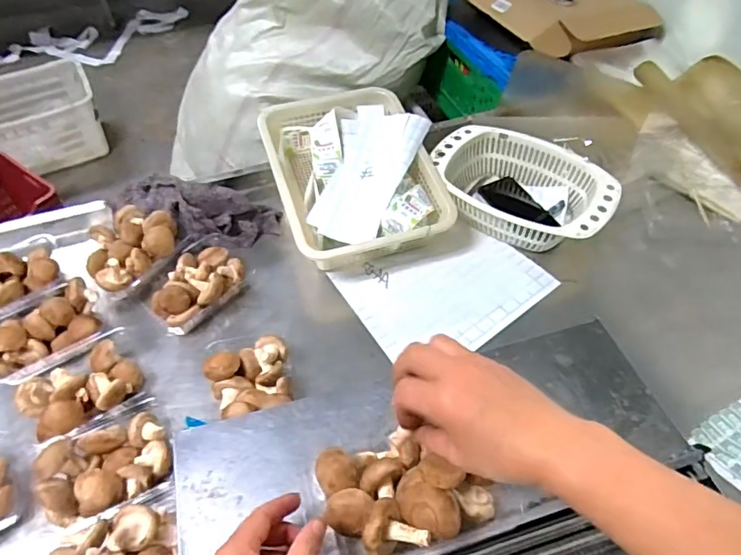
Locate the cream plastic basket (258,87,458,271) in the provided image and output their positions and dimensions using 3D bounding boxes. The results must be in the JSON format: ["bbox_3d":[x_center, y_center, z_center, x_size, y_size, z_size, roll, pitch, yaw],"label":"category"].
[{"bbox_3d":[-0.031,-0.180,0.920,0.278,0.115,0.339,-11,51,-8],"label":"cream plastic basket"}]

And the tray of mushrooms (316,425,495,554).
[{"bbox_3d":[0.033,0.180,0.449,0.151,0.079,0.099,-9,51,-6],"label":"tray of mushrooms"}]

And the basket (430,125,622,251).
[{"bbox_3d":[0.261,-0.145,0.931,0.309,0.119,0.202,24,55,20],"label":"basket"}]

